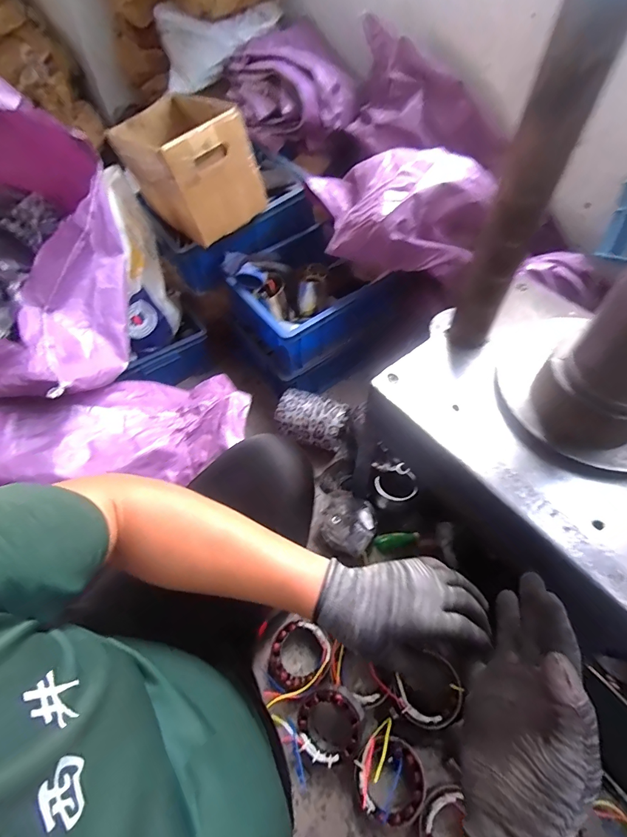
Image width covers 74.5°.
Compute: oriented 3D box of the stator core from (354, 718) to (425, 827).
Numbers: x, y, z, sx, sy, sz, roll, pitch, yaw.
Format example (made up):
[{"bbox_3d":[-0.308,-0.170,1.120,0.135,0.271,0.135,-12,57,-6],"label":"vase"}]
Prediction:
[{"bbox_3d":[0.127,0.605,0.694,0.115,0.046,0.121,-1,58,1],"label":"stator core"}]

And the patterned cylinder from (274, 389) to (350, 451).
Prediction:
[{"bbox_3d":[-0.005,0.009,1.038,0.165,0.106,0.108,18,60,13],"label":"patterned cylinder"}]

